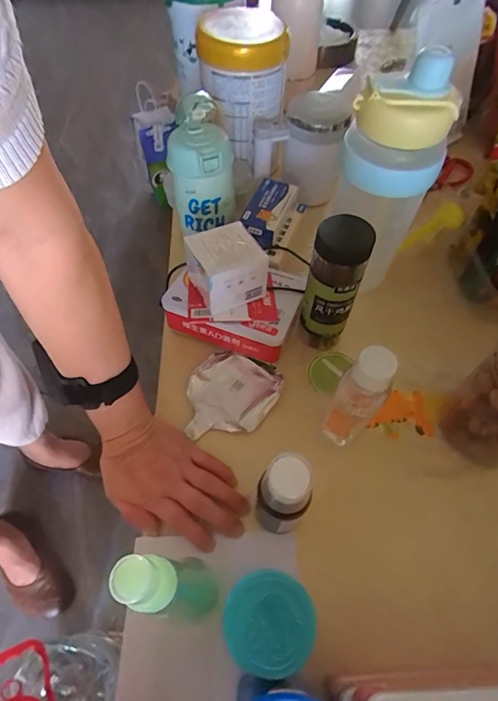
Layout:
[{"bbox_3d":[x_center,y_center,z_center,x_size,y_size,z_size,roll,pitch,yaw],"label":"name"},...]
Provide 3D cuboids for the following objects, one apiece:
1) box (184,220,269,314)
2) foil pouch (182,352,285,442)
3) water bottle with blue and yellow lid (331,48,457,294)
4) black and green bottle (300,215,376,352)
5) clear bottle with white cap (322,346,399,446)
[{"bbox_3d":[-0.025,-0.089,0.434,0.067,0.068,0.070,-23,59,-14],"label":"box"},{"bbox_3d":[-0.019,0.052,0.439,0.097,0.013,0.104,15,58,10],"label":"foil pouch"},{"bbox_3d":[0.143,-0.172,0.433,0.089,0.234,0.079,18,58,12],"label":"water bottle with blue and yellow lid"},{"bbox_3d":[0.089,-0.065,0.423,0.051,0.155,0.056,0,56,0],"label":"black and green bottle"},{"bbox_3d":[0.095,0.050,0.359,0.037,0.144,0.034,0,56,0],"label":"clear bottle with white cap"}]

